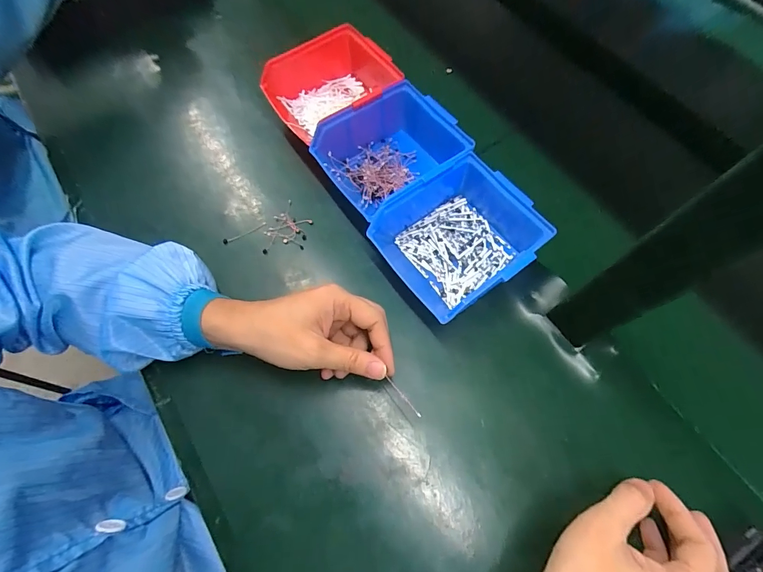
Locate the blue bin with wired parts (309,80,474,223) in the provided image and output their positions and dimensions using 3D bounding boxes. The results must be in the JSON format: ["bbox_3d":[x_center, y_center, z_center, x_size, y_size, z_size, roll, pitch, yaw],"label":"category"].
[{"bbox_3d":[0.014,-0.143,0.420,0.147,0.070,0.126,-35,71,-16],"label":"blue bin with wired parts"}]

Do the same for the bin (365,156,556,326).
[{"bbox_3d":[0.078,-0.052,0.382,0.145,0.069,0.135,-34,71,-16],"label":"bin"}]

